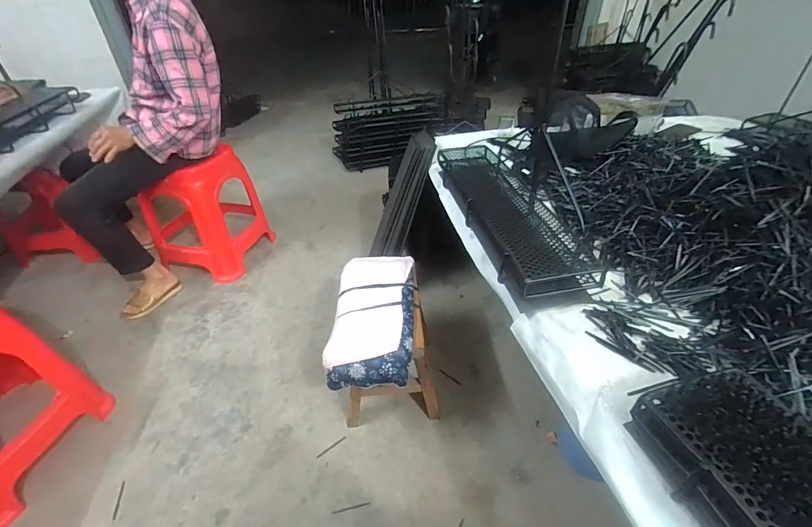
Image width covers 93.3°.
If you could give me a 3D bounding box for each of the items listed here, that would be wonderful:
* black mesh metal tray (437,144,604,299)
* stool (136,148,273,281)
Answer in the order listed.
[{"bbox_3d":[0.220,-0.158,0.936,0.158,0.078,0.660,-7,38,-7],"label":"black mesh metal tray"},{"bbox_3d":[-0.837,-0.219,1.614,0.365,0.449,0.386,12,39,14],"label":"stool"}]

